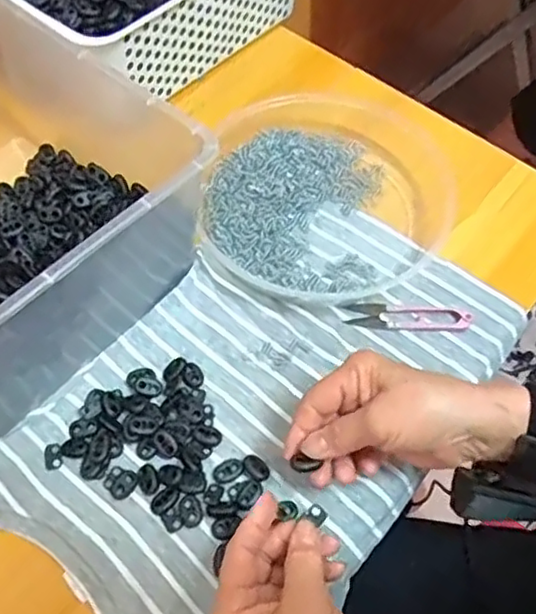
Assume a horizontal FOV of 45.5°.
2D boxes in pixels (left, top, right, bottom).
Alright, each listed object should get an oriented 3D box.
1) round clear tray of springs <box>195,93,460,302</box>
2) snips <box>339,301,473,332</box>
[{"bbox_3d":[0.053,-0.104,0.573,0.216,0.032,0.208,0,59,-1],"label":"round clear tray of springs"},{"bbox_3d":[0.114,0.007,0.524,0.101,0.004,0.025,2,59,0],"label":"snips"}]

